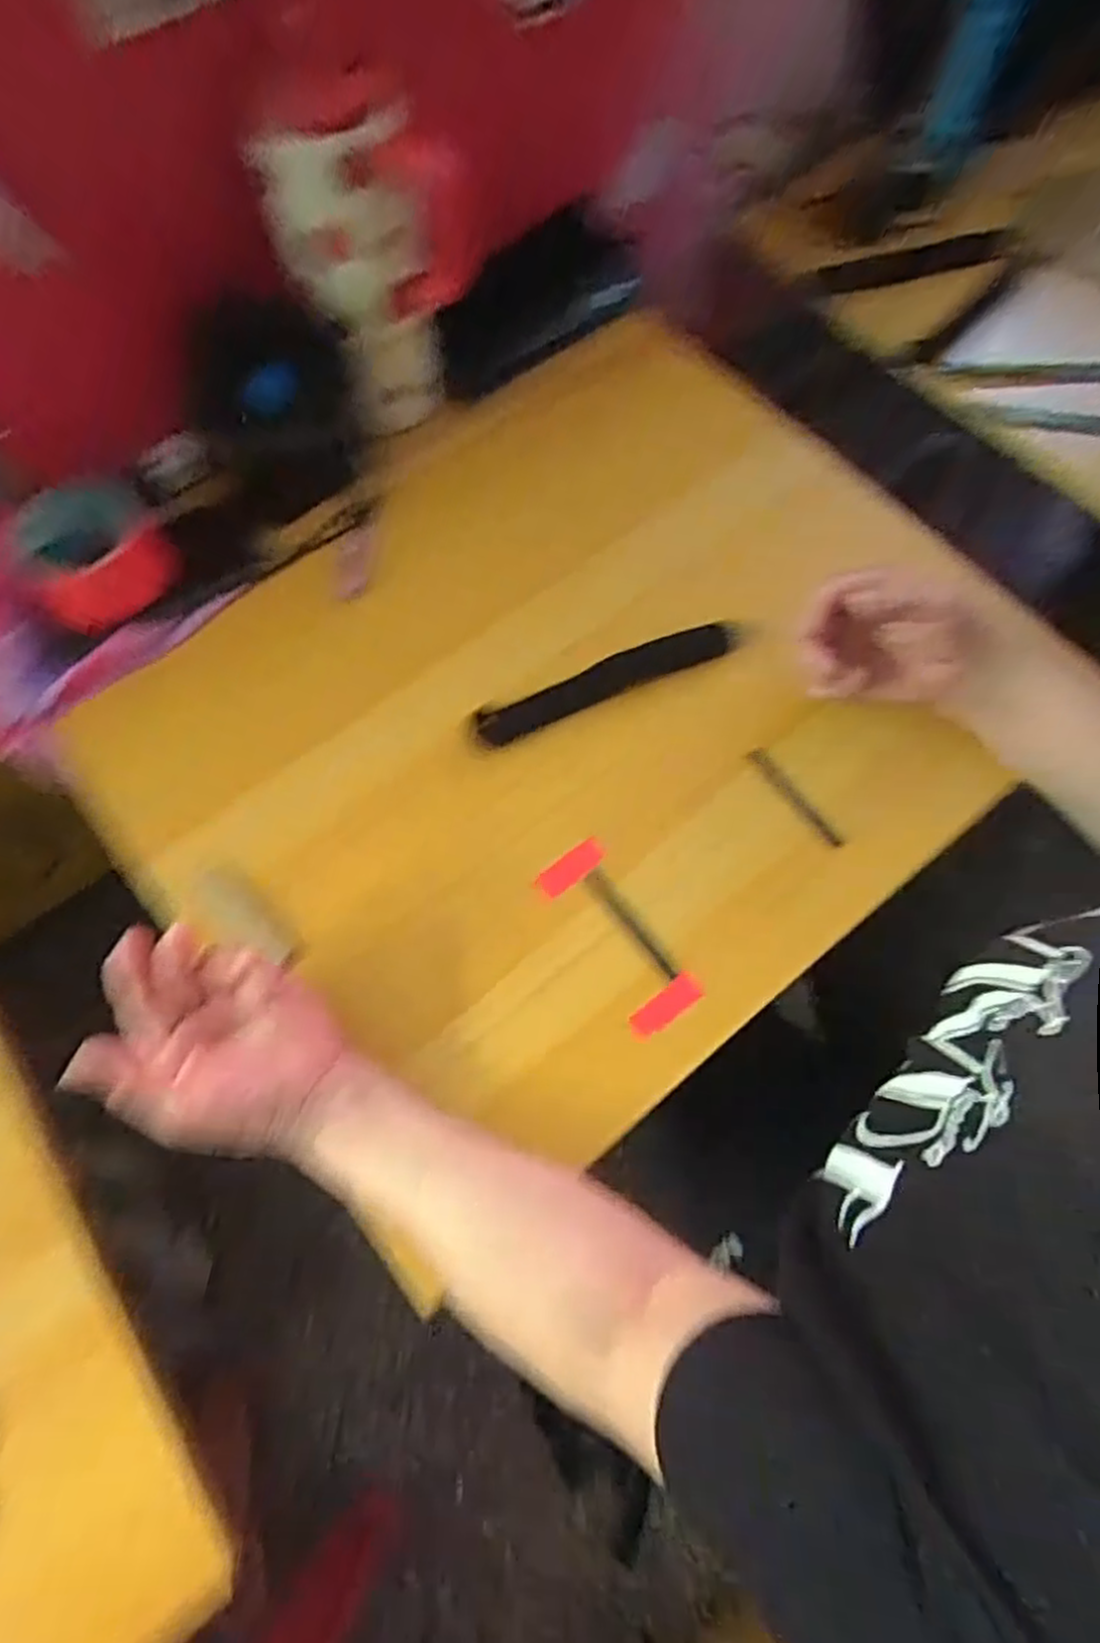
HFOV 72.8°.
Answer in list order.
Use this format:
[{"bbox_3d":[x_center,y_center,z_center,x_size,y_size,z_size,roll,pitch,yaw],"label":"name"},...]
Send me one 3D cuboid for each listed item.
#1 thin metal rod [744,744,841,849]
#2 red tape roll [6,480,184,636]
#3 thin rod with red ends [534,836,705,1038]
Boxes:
[{"bbox_3d":[0.163,-0.017,0.496,0.012,0.011,0.084,-33,72,-12],"label":"thin metal rod"},{"bbox_3d":[-0.328,-0.192,0.541,0.100,0.047,0.096,0,69,0],"label":"red tape roll"},{"bbox_3d":[0.042,0.071,0.470,0.049,0.007,0.122,-31,72,-11],"label":"thin rod with red ends"}]

